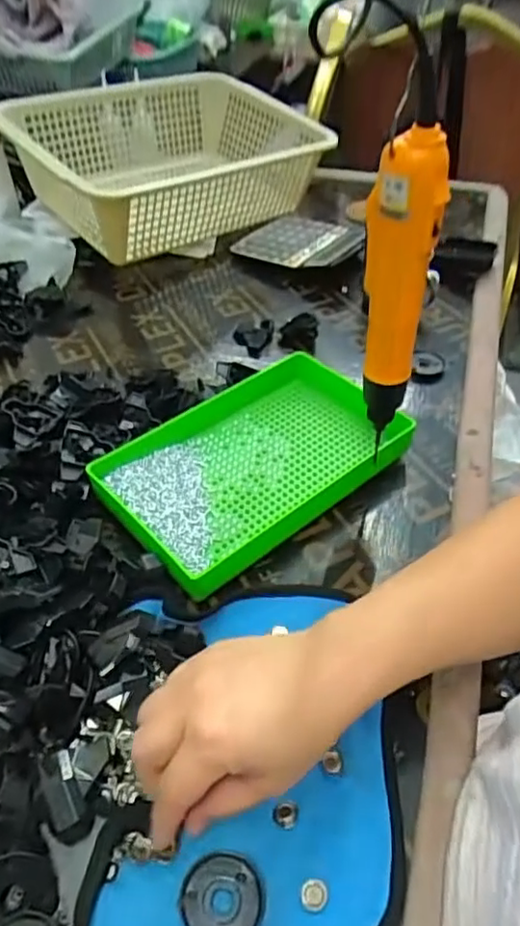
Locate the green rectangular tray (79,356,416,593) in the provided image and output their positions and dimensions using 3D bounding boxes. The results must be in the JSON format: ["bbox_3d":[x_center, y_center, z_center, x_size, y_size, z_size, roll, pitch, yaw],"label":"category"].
[{"bbox_3d":[0.000,-0.006,0.533,0.248,0.032,0.149,-29,54,-27],"label":"green rectangular tray"}]

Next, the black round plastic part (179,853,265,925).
[{"bbox_3d":[-0.019,0.224,0.318,0.041,0.006,0.040,1,46,-2],"label":"black round plastic part"}]

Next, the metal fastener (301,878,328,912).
[{"bbox_3d":[0.028,0.224,0.322,0.013,0.004,0.014,1,46,-2],"label":"metal fastener"}]

